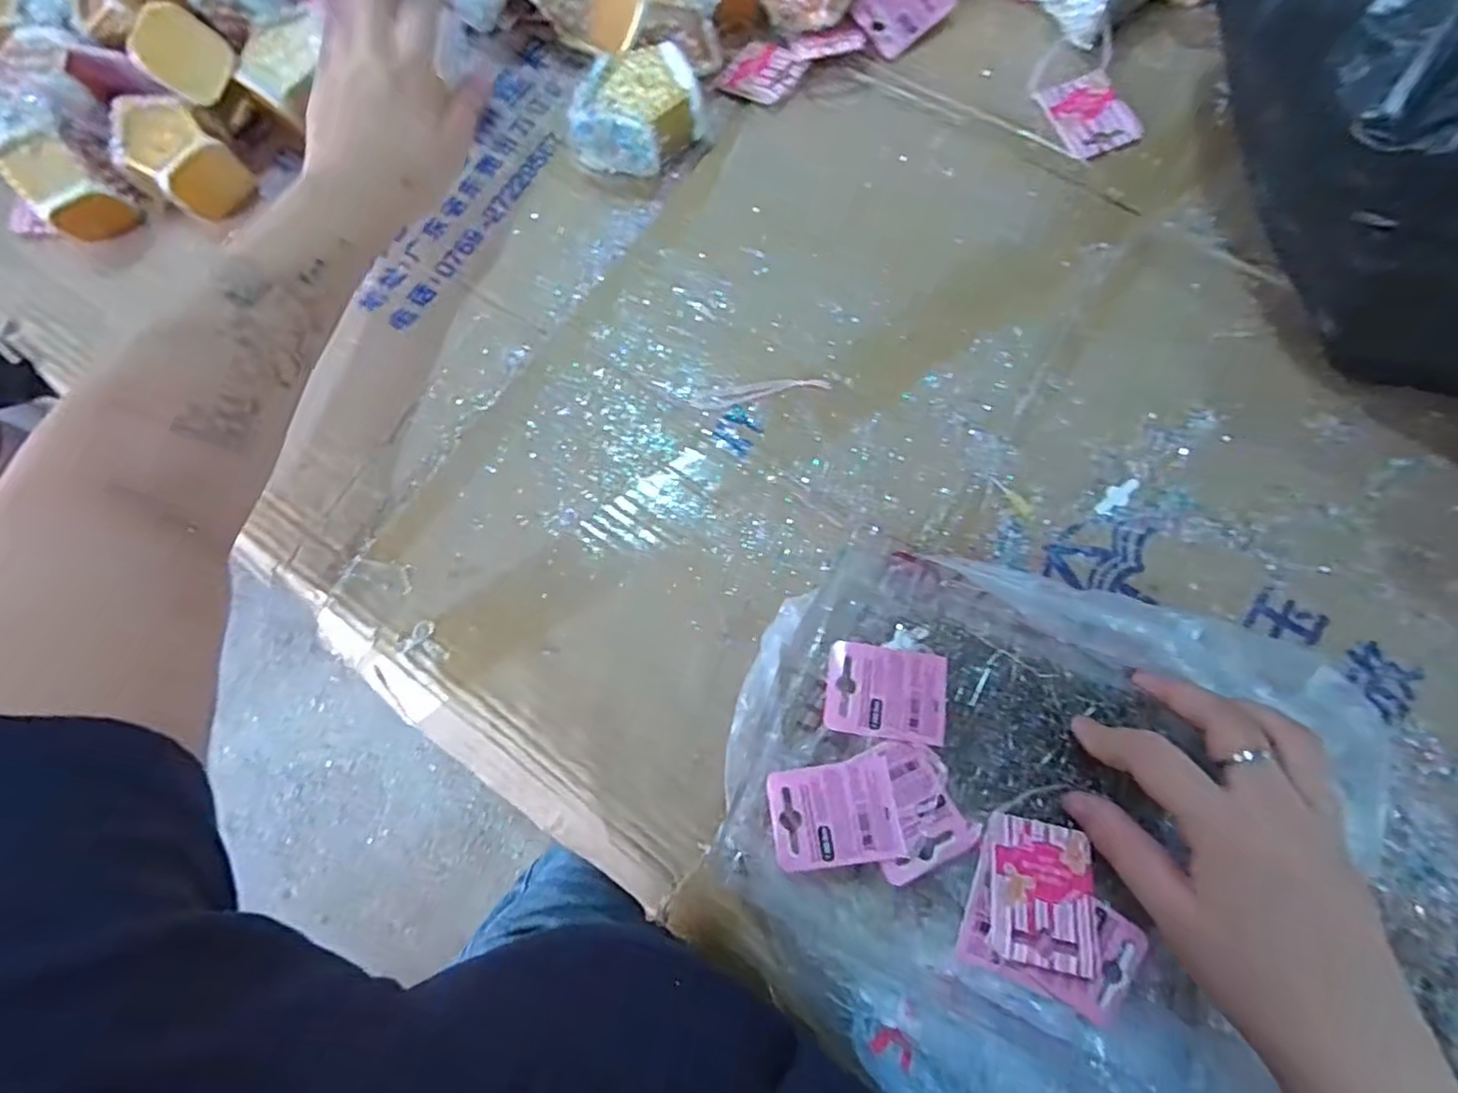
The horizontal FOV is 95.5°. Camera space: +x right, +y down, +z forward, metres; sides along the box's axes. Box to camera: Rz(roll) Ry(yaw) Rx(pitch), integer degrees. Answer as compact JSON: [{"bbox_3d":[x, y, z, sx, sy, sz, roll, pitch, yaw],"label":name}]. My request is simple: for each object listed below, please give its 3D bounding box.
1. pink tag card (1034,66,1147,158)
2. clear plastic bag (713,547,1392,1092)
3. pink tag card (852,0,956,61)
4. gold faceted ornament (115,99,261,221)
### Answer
[{"bbox_3d":[0.237,-0.284,0.437,0.047,0.004,0.059,-19,76,4],"label":"pink tag card"},{"bbox_3d":[0.136,0.135,0.318,0.274,0.037,0.246,18,75,8],"label":"clear plastic bag"},{"bbox_3d":[0.120,-0.373,0.459,0.058,0.004,0.046,-38,94,8],"label":"pink tag card"},{"bbox_3d":[-0.395,-0.276,0.471,0.072,0.049,0.061,37,80,13],"label":"gold faceted ornament"}]

